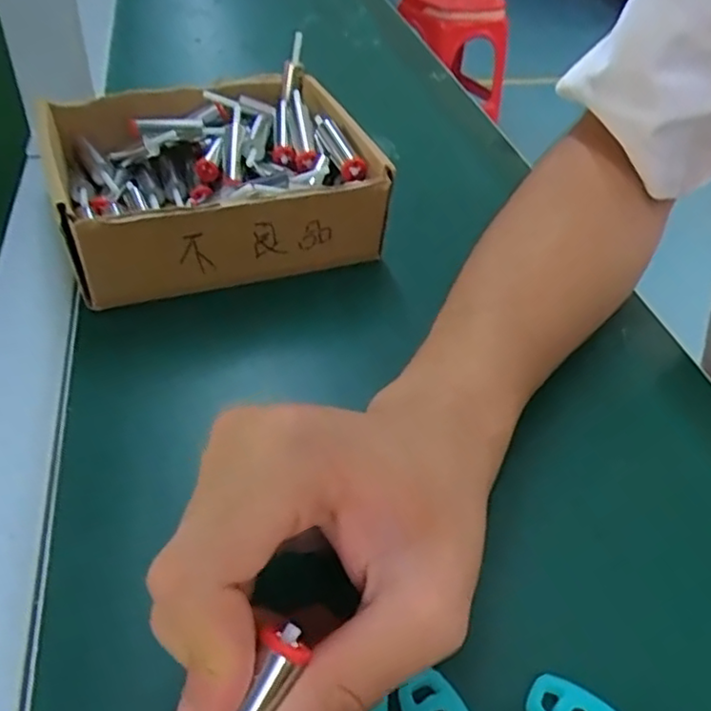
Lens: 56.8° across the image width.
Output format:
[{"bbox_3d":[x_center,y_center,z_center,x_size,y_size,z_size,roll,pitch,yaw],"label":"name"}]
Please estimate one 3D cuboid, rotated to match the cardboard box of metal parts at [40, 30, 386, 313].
[{"bbox_3d":[-0.084,-0.105,0.373,0.156,0.054,0.151,-13,46,-20],"label":"cardboard box of metal parts"}]

